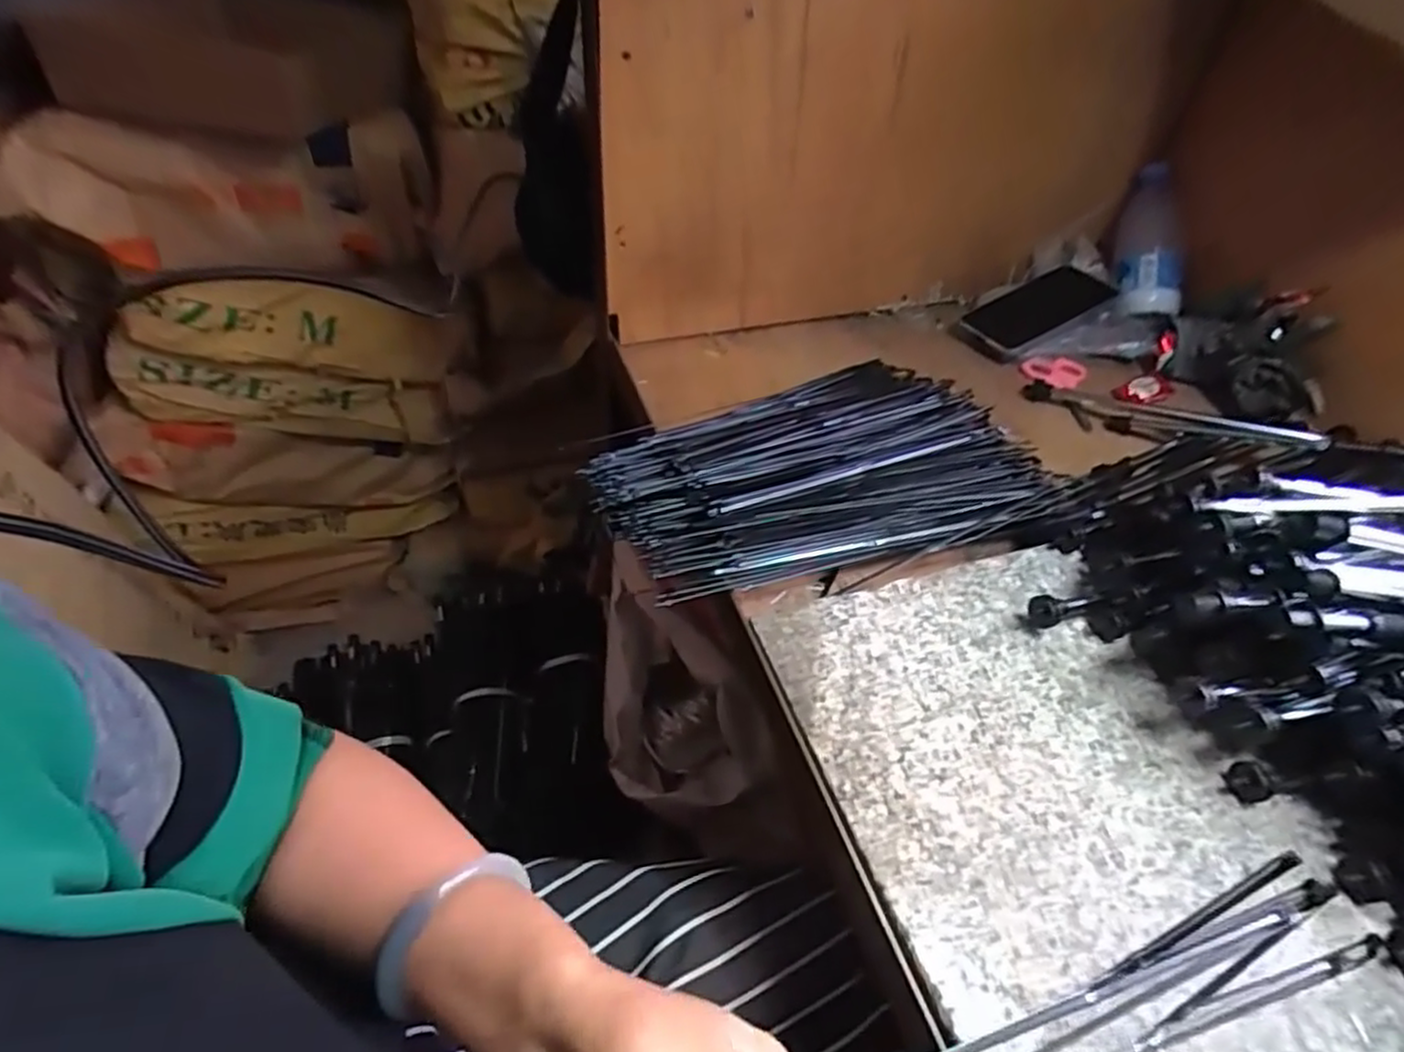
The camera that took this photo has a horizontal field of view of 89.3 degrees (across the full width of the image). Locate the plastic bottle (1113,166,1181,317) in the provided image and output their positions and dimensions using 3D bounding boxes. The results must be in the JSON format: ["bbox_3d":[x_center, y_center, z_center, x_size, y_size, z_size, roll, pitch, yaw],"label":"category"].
[{"bbox_3d":[0.455,-0.288,0.724,0.052,0.149,0.056,-6,7,-10],"label":"plastic bottle"}]

